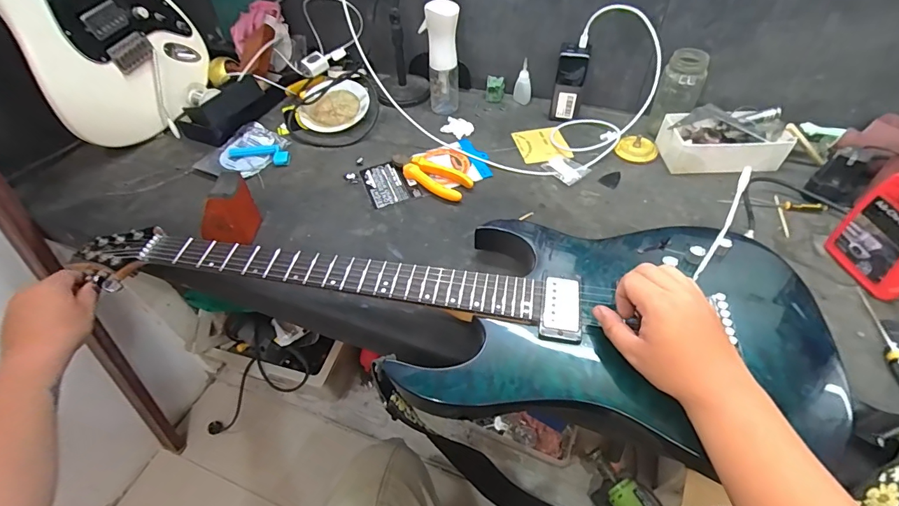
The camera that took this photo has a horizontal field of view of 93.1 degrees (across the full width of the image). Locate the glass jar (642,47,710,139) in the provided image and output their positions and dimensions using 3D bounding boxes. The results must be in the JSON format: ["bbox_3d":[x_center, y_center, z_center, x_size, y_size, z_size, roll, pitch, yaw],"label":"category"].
[{"bbox_3d":[0.384,-0.262,0.724,0.069,0.135,0.073,22,54,20],"label":"glass jar"}]

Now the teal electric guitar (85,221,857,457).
[{"bbox_3d":[-0.046,0.049,0.521,0.904,0.053,0.263,6,50,9],"label":"teal electric guitar"}]

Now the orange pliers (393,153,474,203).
[{"bbox_3d":[-0.031,-0.135,0.717,0.153,0.019,0.065,34,59,28],"label":"orange pliers"}]

